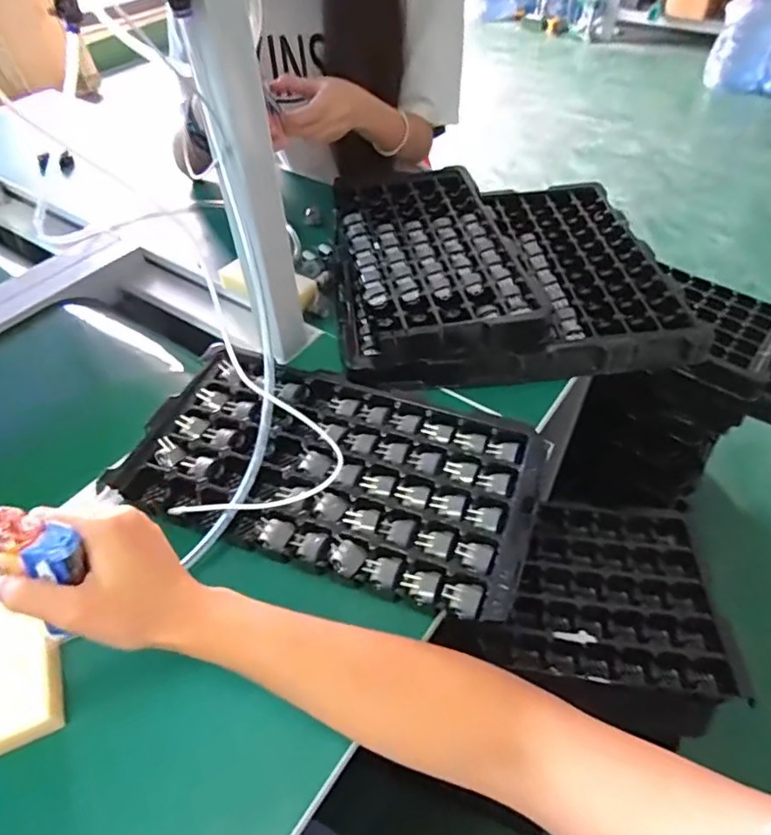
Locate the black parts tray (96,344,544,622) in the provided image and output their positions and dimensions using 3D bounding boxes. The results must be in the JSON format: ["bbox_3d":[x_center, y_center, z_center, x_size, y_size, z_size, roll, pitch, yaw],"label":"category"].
[{"bbox_3d":[-0.045,0.039,0.508,0.353,0.032,0.198,15,51,14],"label":"black parts tray"}]

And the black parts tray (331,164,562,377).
[{"bbox_3d":[0.056,-0.207,0.695,0.224,0.038,0.365,-5,49,-3],"label":"black parts tray"}]

